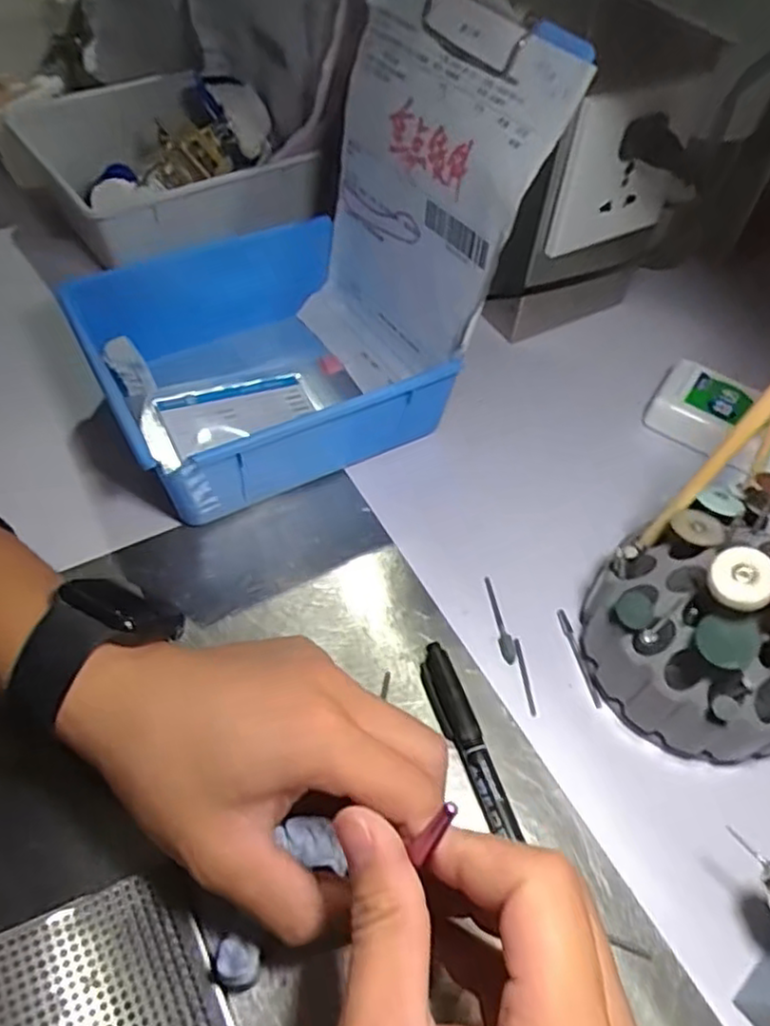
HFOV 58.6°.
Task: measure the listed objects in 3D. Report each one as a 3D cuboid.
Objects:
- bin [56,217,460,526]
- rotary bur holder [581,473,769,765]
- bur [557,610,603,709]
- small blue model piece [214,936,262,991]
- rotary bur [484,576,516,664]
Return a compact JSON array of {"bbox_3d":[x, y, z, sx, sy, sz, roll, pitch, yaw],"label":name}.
[{"bbox_3d":[-0.071,-0.081,0.383,0.159,0.064,0.158,-26,60,-20],"label":"bin"},{"bbox_3d":[0.137,0.046,0.282,0.078,0.102,0.095,-18,57,-16],"label":"rotary bur holder"},{"bbox_3d":[0.092,0.069,0.324,0.004,0.004,0.049,-10,55,-9],"label":"bur"},{"bbox_3d":[-0.051,0.158,0.238,0.014,0.023,0.014,2,54,-2],"label":"small blue model piece"},{"bbox_3d":[0.055,0.051,0.330,0.006,0.008,0.043,-10,55,-9],"label":"rotary bur"}]

